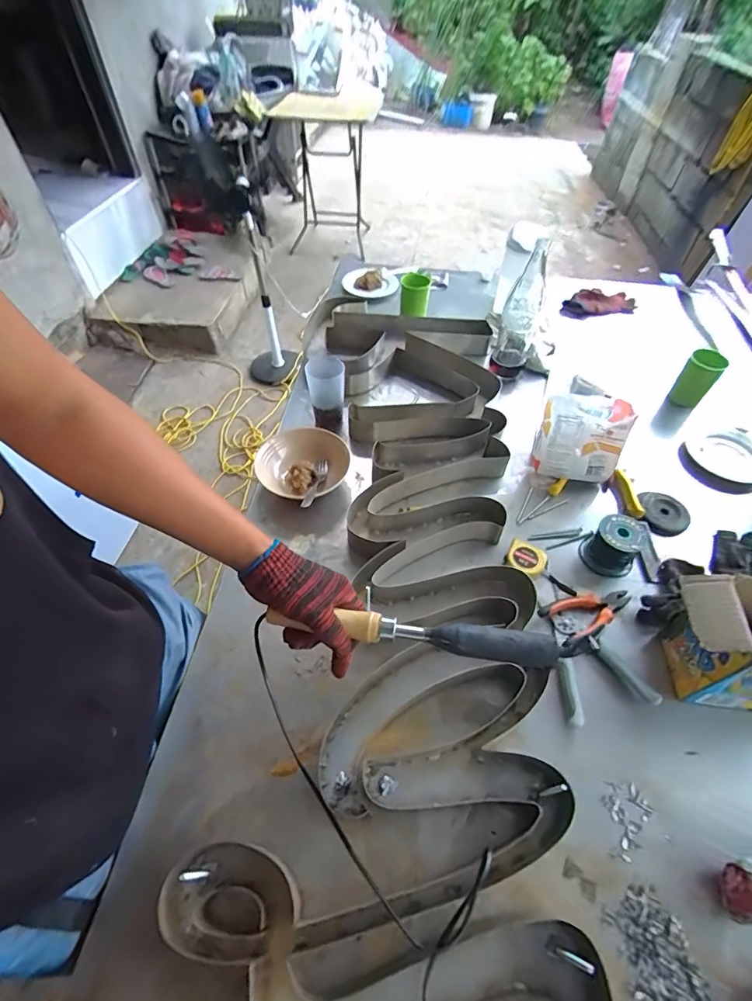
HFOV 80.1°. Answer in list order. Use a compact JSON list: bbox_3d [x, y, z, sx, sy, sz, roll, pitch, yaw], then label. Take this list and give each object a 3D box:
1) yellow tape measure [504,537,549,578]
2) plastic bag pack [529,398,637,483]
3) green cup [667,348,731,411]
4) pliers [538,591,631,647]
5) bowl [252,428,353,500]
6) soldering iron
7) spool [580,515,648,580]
[{"bbox_3d":[0.242,0.096,0.725,0.061,0.028,0.052,29,57,21],"label":"yellow tape measure"},{"bbox_3d":[0.360,-0.105,0.804,0.146,0.143,0.088,5,52,3],"label":"plastic bag pack"},{"bbox_3d":[0.706,-0.268,0.982,0.069,0.100,0.063,36,60,26],"label":"green cup"},{"bbox_3d":[0.321,0.163,0.672,0.148,0.023,0.062,-21,54,-16],"label":"pliers"},{"bbox_3d":[-0.131,-0.062,0.819,0.157,0.055,0.158,18,54,13],"label":"bowl"},{"bbox_3d":[0.045,0.136,0.456,0.320,0.027,0.027,5,52,10],"label":"soldering iron"},{"bbox_3d":[0.382,0.069,0.720,0.072,0.068,0.078,15,53,11],"label":"spool"}]

